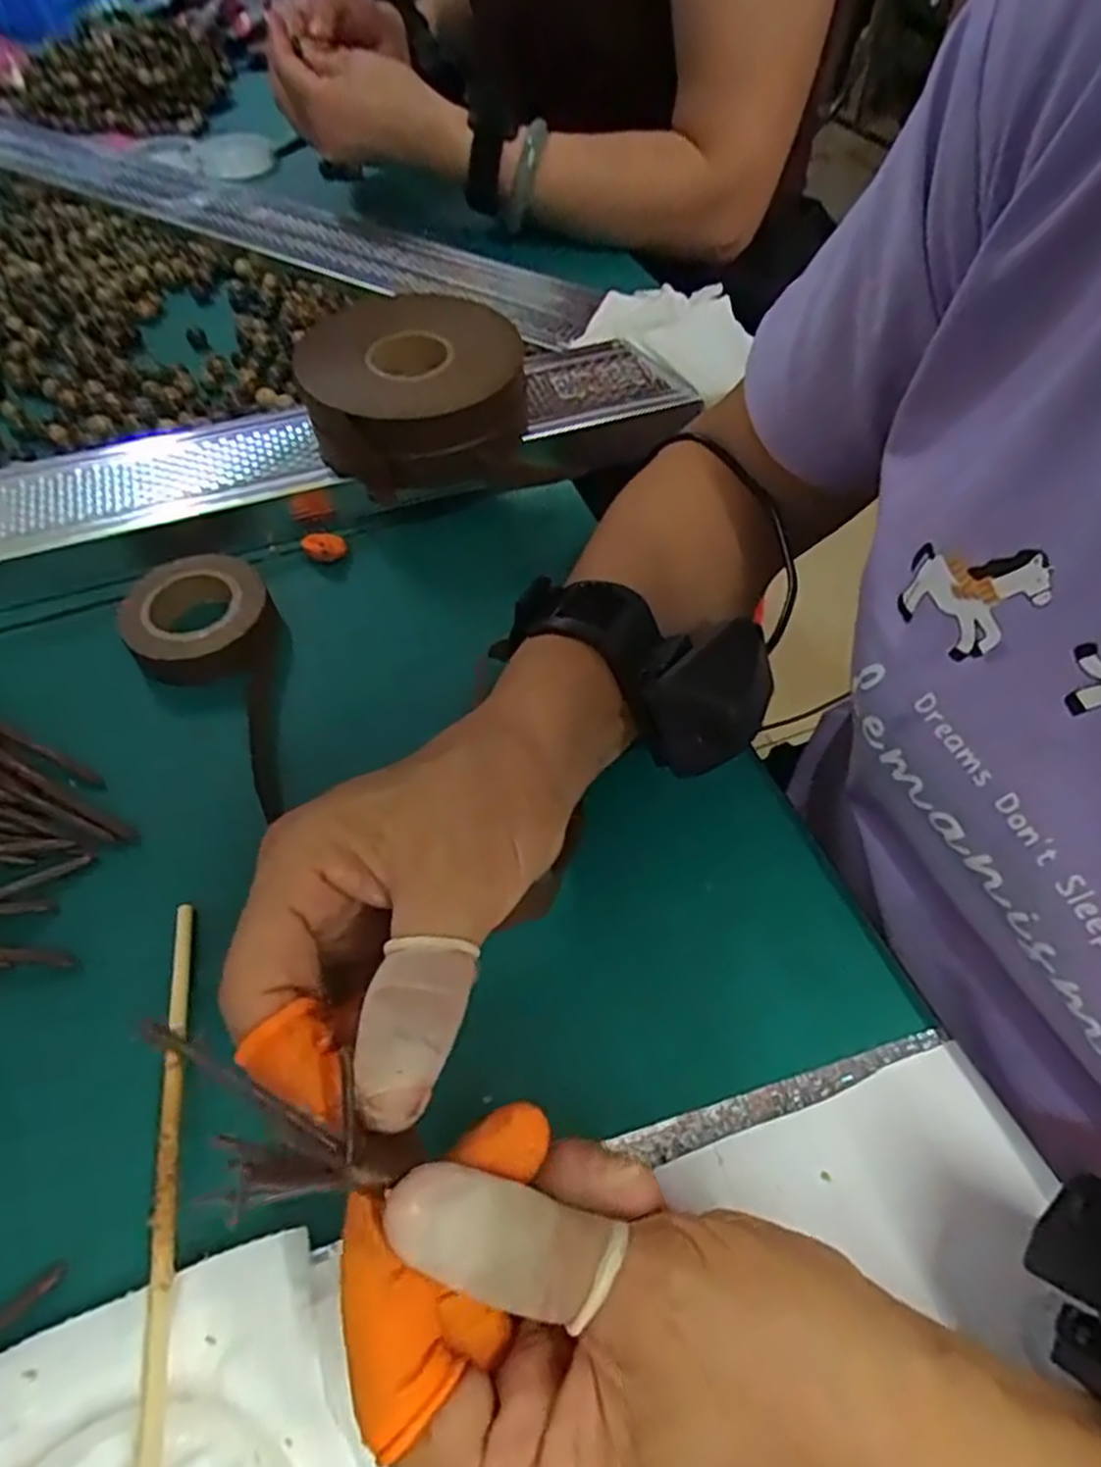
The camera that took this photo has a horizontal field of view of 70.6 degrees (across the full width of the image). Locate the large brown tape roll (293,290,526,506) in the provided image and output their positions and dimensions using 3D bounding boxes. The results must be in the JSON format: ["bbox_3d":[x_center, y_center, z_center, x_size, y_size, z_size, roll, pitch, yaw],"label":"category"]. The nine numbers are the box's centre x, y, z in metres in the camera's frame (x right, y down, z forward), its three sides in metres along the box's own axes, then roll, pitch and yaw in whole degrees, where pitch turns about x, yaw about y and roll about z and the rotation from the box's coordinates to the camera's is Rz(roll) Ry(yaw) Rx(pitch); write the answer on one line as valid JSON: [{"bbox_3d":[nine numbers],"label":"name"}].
[{"bbox_3d":[-0.070,-0.180,0.408,0.107,0.052,0.114,-6,55,-5],"label":"large brown tape roll"}]

